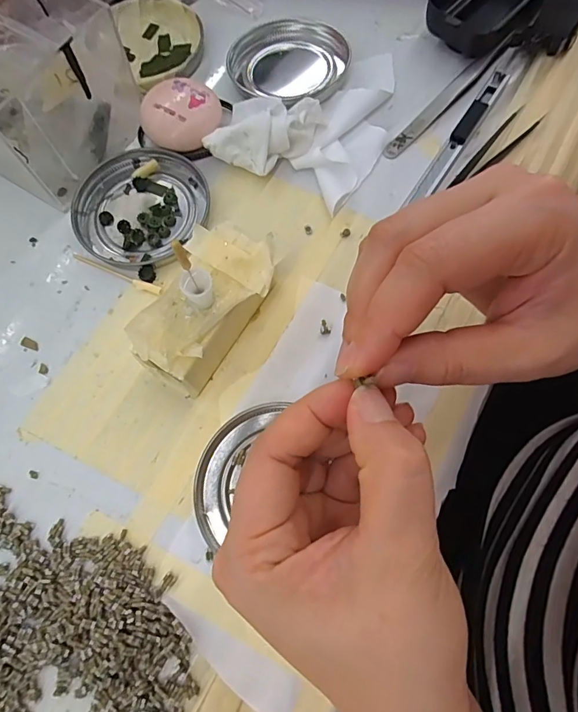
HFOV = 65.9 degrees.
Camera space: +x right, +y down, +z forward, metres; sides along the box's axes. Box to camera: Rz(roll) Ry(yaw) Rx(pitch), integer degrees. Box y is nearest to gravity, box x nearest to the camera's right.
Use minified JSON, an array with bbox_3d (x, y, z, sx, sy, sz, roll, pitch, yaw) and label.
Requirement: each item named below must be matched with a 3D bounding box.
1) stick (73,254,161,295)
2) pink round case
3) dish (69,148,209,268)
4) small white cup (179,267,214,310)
[{"bbox_3d":[-0.099,-0.047,0.254,0.059,0.004,0.005,23,74,9],"label":"stick"},{"bbox_3d":[-0.065,-0.146,0.275,0.045,0.023,0.041,-1,72,2],"label":"pink round case"},{"bbox_3d":[-0.089,-0.090,0.266,0.071,0.008,0.077,-1,72,2],"label":"dish"},{"bbox_3d":[-0.042,-0.031,0.206,0.014,0.016,0.014,-1,72,2],"label":"small white cup"}]

